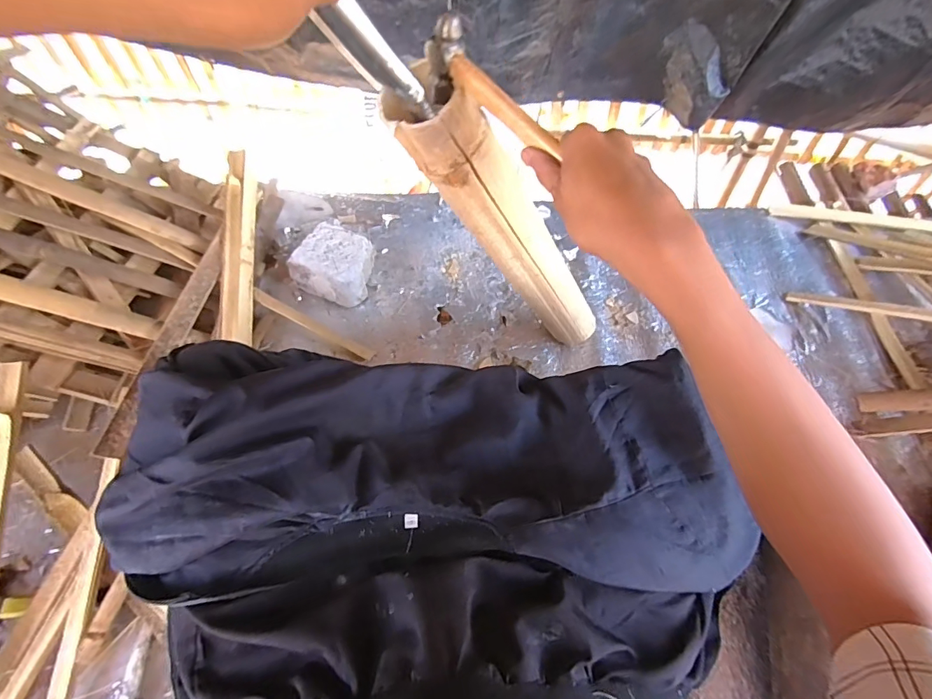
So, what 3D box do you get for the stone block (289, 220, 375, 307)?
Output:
[{"bbox_3d":[-0.239,-0.155,0.842,0.128,0.088,0.118,18,59,9],"label":"stone block"}]

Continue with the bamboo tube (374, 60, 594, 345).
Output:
[{"bbox_3d":[0.077,-0.131,0.605,0.082,0.528,0.060,-29,58,16],"label":"bamboo tube"}]

